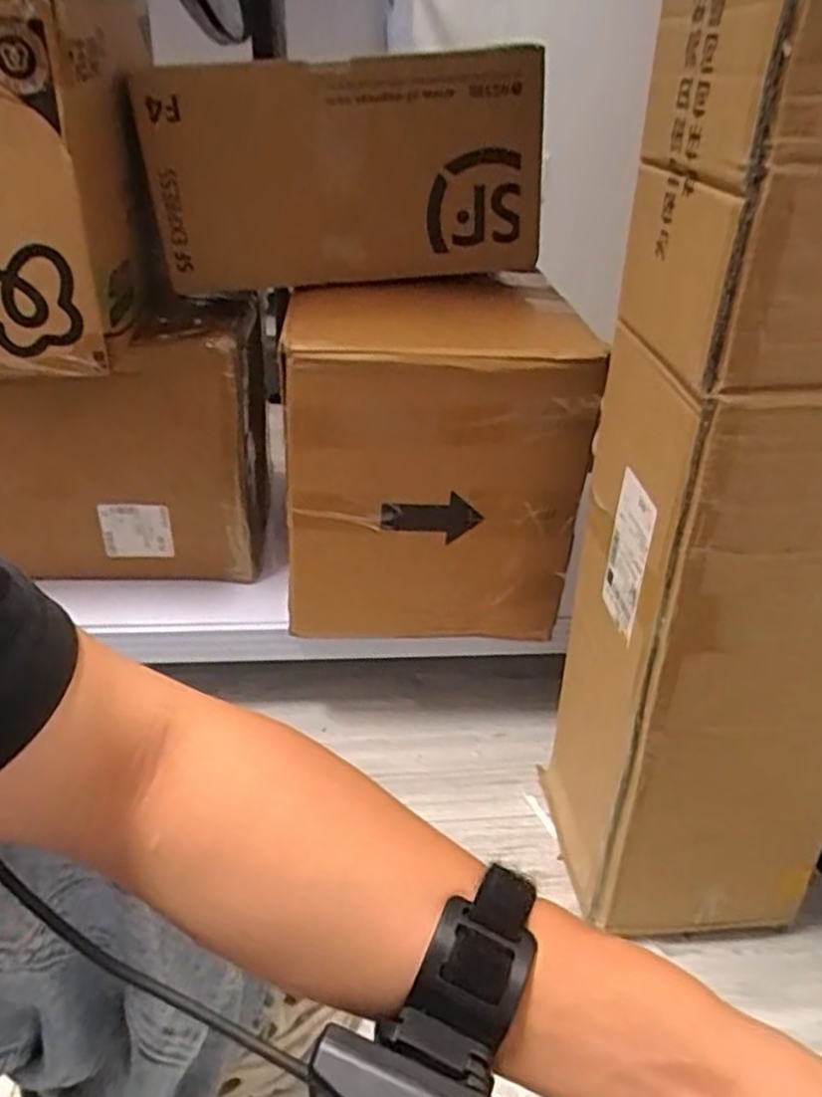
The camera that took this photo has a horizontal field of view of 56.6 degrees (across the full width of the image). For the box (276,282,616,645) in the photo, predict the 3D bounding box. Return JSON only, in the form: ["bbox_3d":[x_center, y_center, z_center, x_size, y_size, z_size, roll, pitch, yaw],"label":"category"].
[{"bbox_3d":[0.023,-0.099,0.856,0.303,0.336,0.203,2,33,-3],"label":"box"}]

